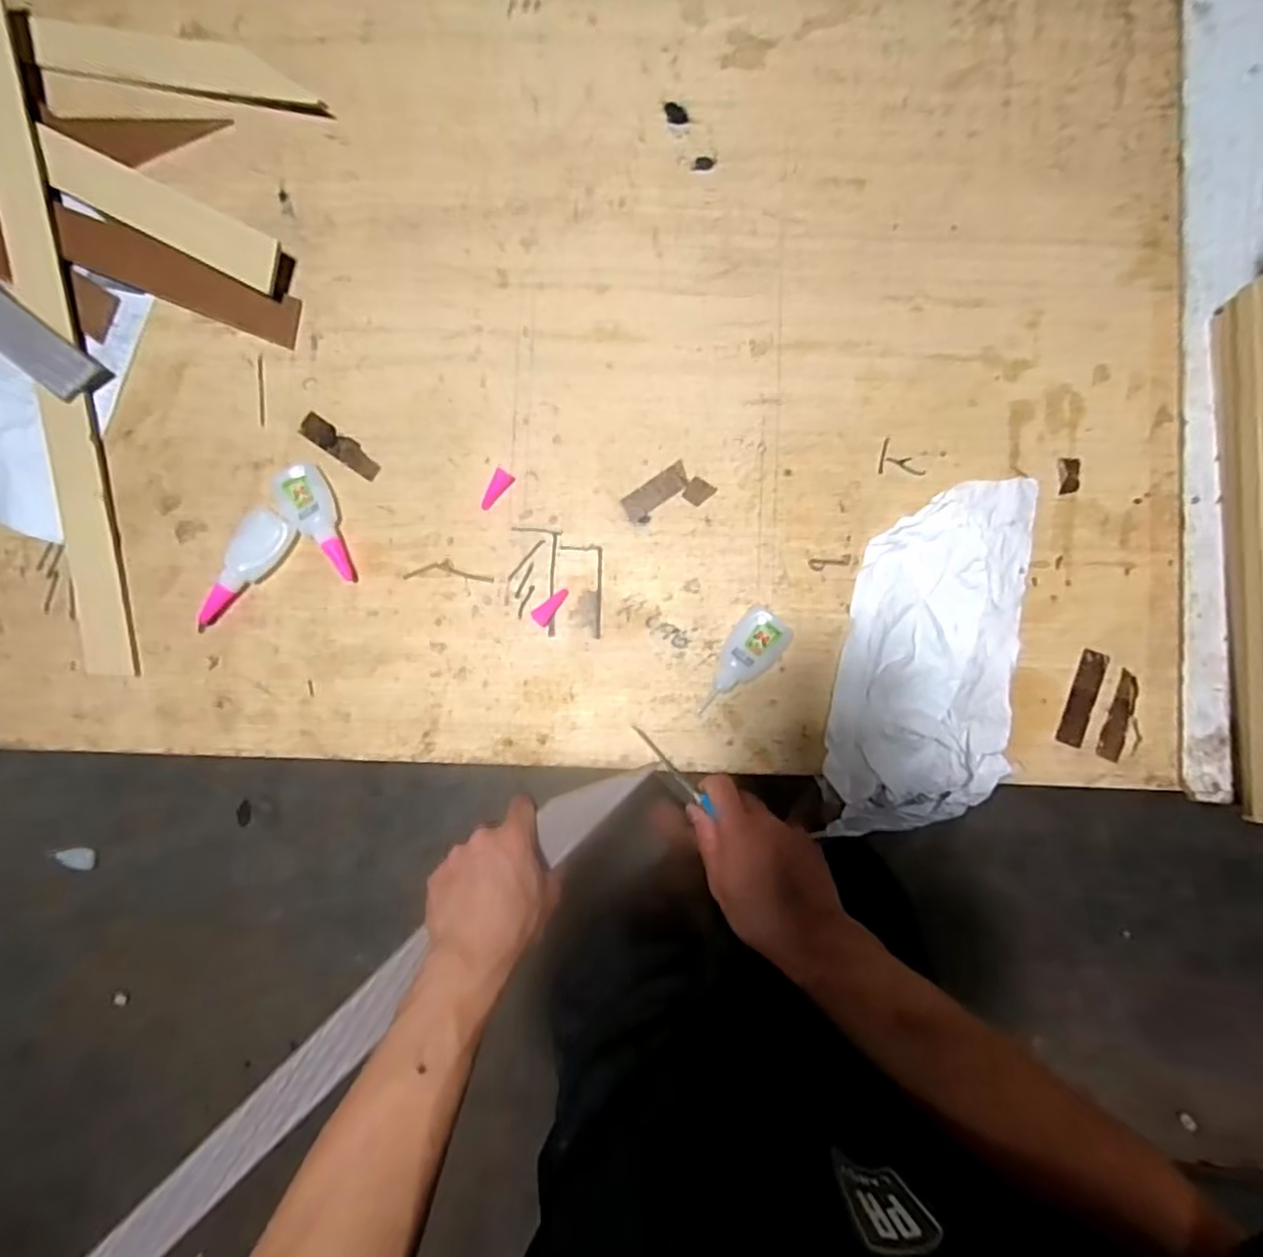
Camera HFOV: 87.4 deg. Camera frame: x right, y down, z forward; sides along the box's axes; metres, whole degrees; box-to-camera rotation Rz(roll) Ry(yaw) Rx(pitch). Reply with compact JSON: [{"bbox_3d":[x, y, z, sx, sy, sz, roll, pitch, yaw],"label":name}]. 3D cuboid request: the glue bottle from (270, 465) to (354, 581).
[{"bbox_3d":[-0.255,-0.086,0.531,0.040,0.016,0.102,-22,88,1],"label":"glue bottle"}]

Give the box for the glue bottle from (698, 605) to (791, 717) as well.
[{"bbox_3d":[0.084,0.025,0.516,0.042,0.019,0.094,43,91,2],"label":"glue bottle"}]

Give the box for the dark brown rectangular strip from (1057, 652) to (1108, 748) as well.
[{"bbox_3d":[0.357,0.056,0.522,0.019,0.004,0.076,18,90,2],"label":"dark brown rectangular strip"}]

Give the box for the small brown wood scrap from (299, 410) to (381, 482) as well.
[{"bbox_3d":[-0.238,-0.149,0.540,0.075,0.004,0.020,35,90,2],"label":"small brown wood scrap"}]

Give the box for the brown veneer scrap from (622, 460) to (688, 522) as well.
[{"bbox_3d":[0.020,-0.110,0.532,0.059,0.004,0.020,-35,85,-2],"label":"brown veneer scrap"}]

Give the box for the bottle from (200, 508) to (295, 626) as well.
[{"bbox_3d":[-0.313,-0.048,0.531,0.039,0.015,0.103,36,90,2],"label":"bottle"}]

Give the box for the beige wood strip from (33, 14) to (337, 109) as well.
[{"bbox_3d":[-0.376,-0.470,0.547,0.242,0.007,0.045,9,89,2],"label":"beige wood strip"}]

